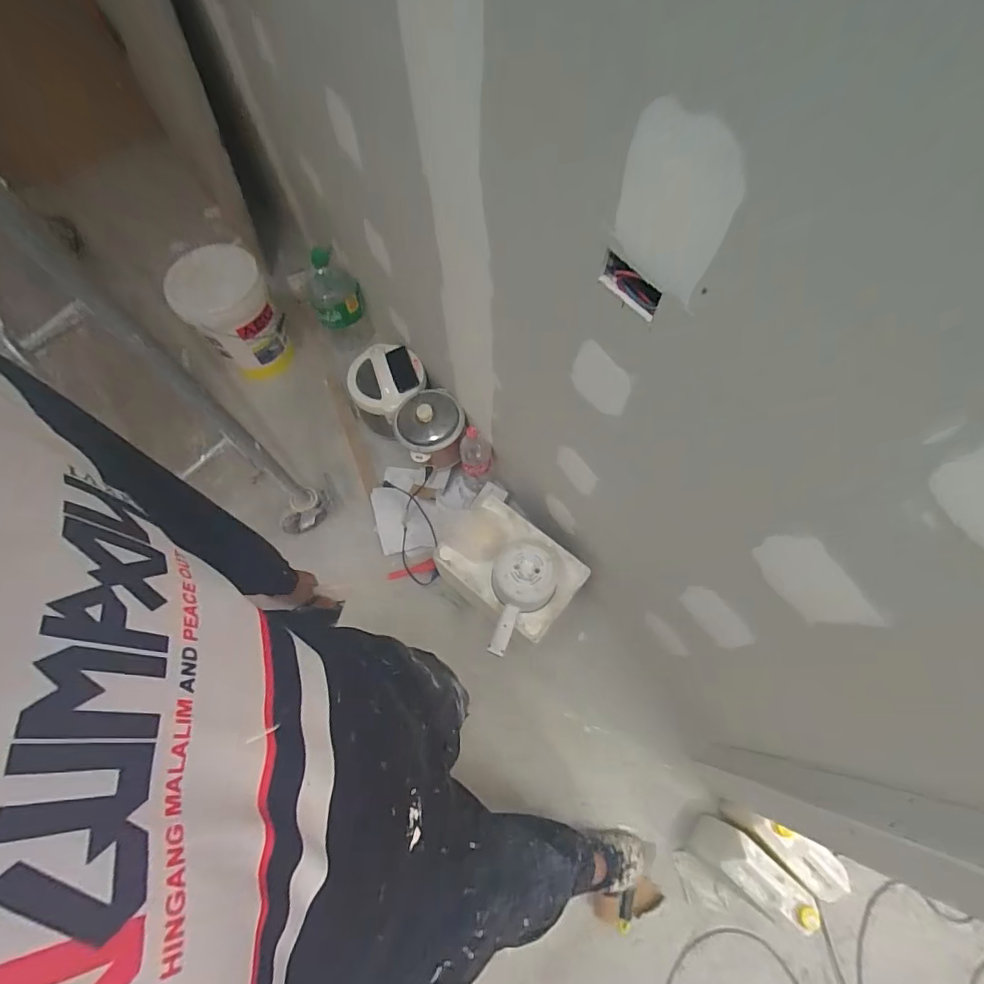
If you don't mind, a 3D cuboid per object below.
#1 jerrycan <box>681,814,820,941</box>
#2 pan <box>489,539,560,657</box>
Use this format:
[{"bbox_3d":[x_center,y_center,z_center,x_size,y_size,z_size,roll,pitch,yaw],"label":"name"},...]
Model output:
[{"bbox_3d":[0.613,0.915,1.147,0.213,0.234,0.116,35,72,15],"label":"jerrycan"},{"bbox_3d":[0.060,0.269,1.185,0.166,0.121,0.273,19,69,9],"label":"pan"}]

